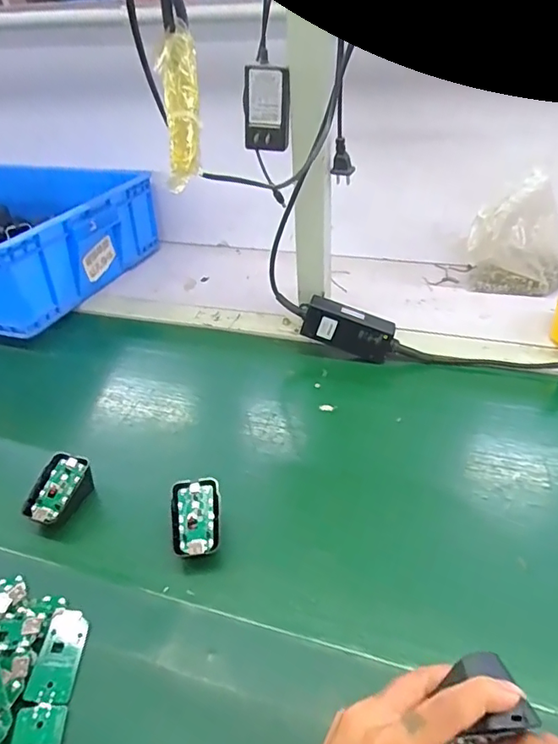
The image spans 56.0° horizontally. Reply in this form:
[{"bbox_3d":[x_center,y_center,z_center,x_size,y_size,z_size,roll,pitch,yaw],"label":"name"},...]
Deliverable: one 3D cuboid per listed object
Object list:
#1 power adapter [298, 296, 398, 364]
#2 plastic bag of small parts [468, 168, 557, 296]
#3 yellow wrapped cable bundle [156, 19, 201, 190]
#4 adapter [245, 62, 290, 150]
[{"bbox_3d":[0.092,-0.053,0.682,0.121,0.060,0.030,21,39,1],"label":"power adapter"},{"bbox_3d":[0.359,-0.193,0.778,0.137,0.160,0.101,19,42,27],"label":"plastic bag of small parts"},{"bbox_3d":[-0.047,-0.123,0.247,0.016,0.074,0.011,0,11,5],"label":"yellow wrapped cable bundle"},{"bbox_3d":[-0.014,-0.290,0.577,0.048,0.080,0.022,-1,36,3],"label":"adapter"}]

